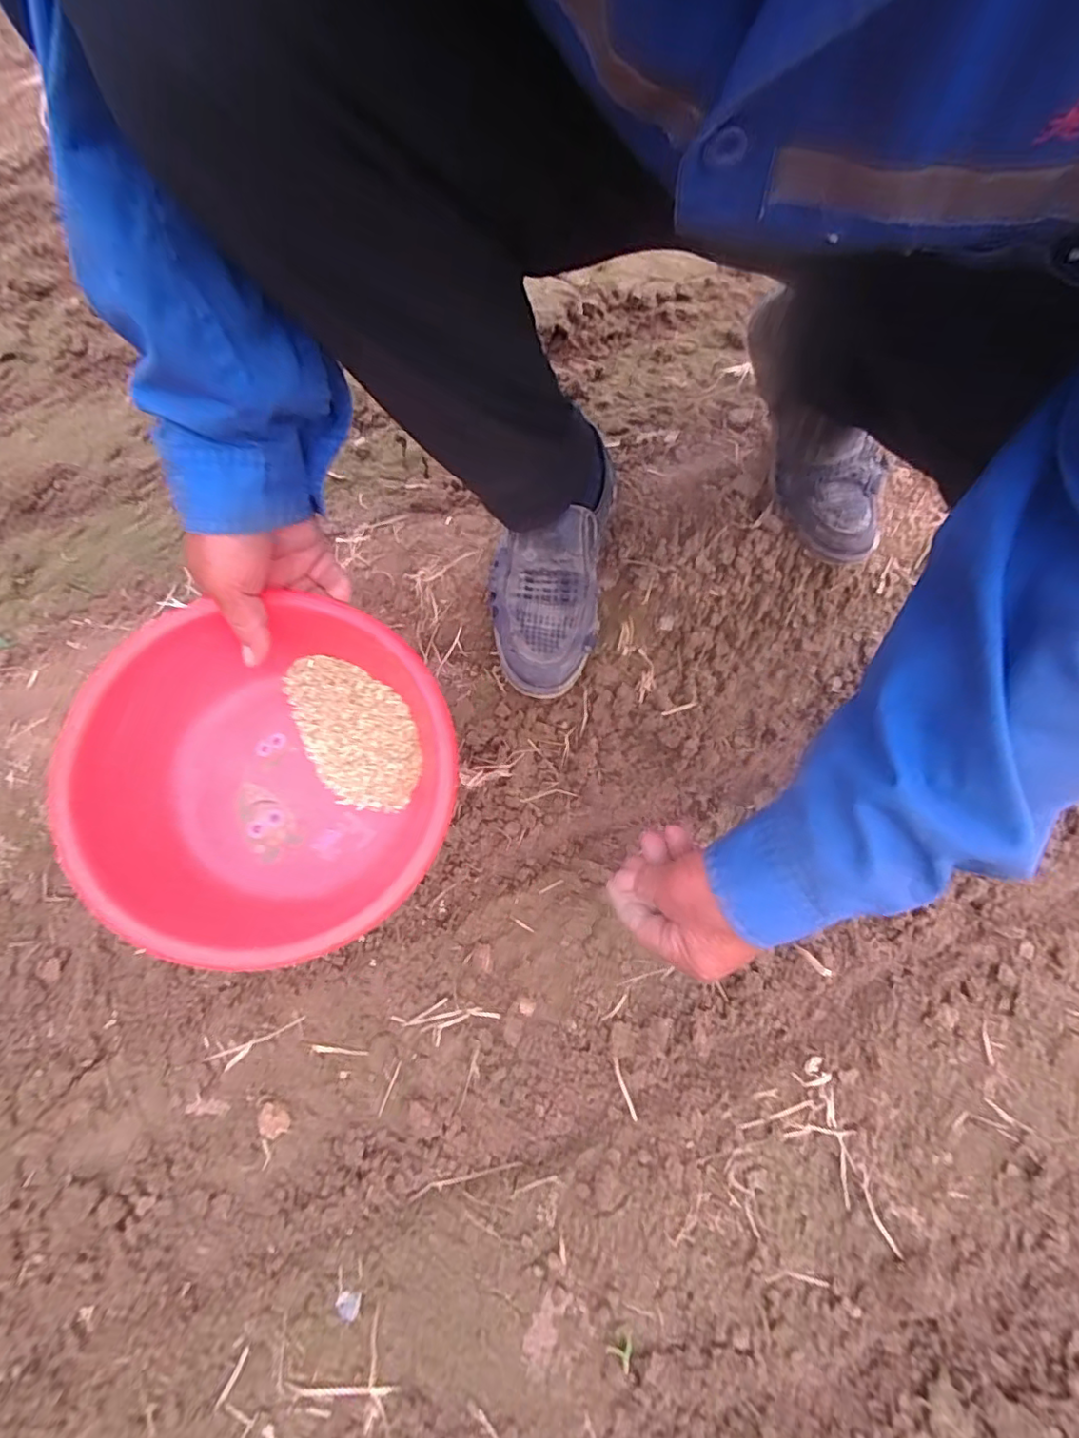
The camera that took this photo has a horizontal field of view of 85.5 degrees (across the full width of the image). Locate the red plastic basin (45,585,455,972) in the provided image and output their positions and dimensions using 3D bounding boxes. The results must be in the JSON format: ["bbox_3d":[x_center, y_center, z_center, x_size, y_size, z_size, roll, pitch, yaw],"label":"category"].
[{"bbox_3d":[-0.183,0.046,0.419,0.237,0.113,0.235,-1,69,3],"label":"red plastic basin"}]

